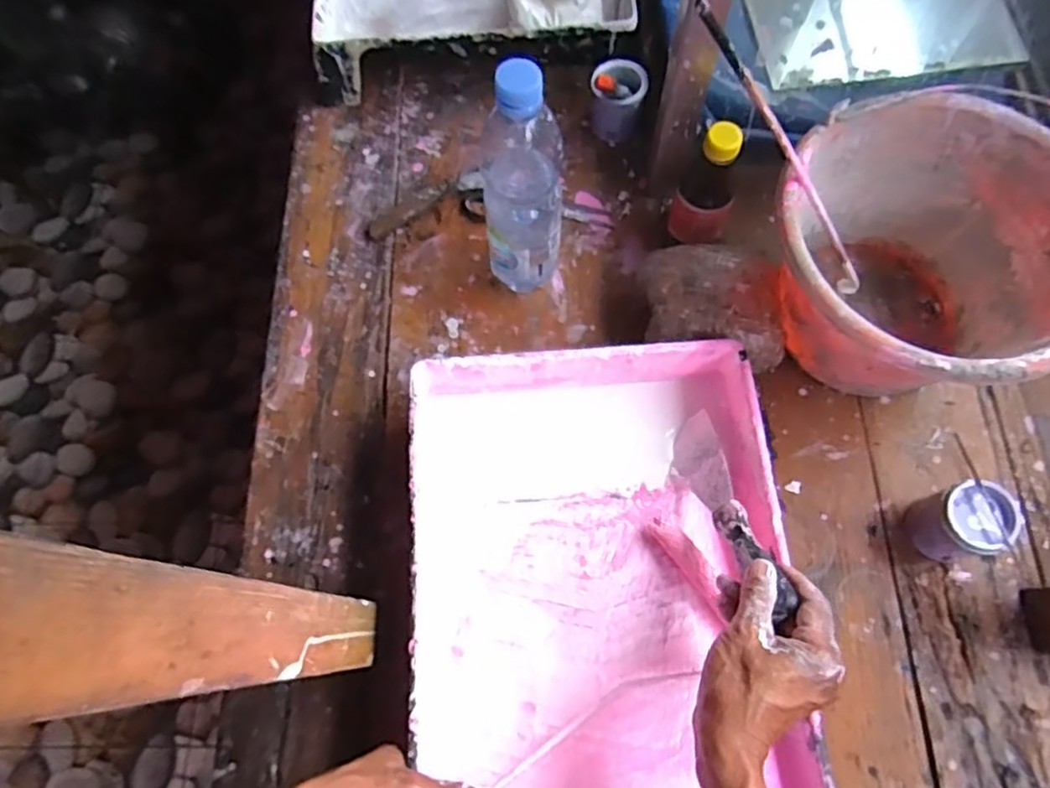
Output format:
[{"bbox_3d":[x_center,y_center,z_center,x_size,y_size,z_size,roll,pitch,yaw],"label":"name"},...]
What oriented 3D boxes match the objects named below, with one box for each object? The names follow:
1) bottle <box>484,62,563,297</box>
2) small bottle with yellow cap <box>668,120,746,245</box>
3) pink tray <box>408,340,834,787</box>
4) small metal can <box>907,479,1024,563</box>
[{"bbox_3d":[-0.002,-0.160,0.559,0.066,0.239,0.054,3,70,4],"label":"bottle"},{"bbox_3d":[0.169,-0.188,0.618,0.051,0.137,0.047,18,72,9],"label":"small bottle with yellow cap"},{"bbox_3d":[0.056,0.137,0.525,0.273,0.074,0.347,-4,70,1],"label":"pink tray"},{"bbox_3d":[0.351,0.104,0.540,0.051,0.067,0.052,-1,70,2],"label":"small metal can"}]

